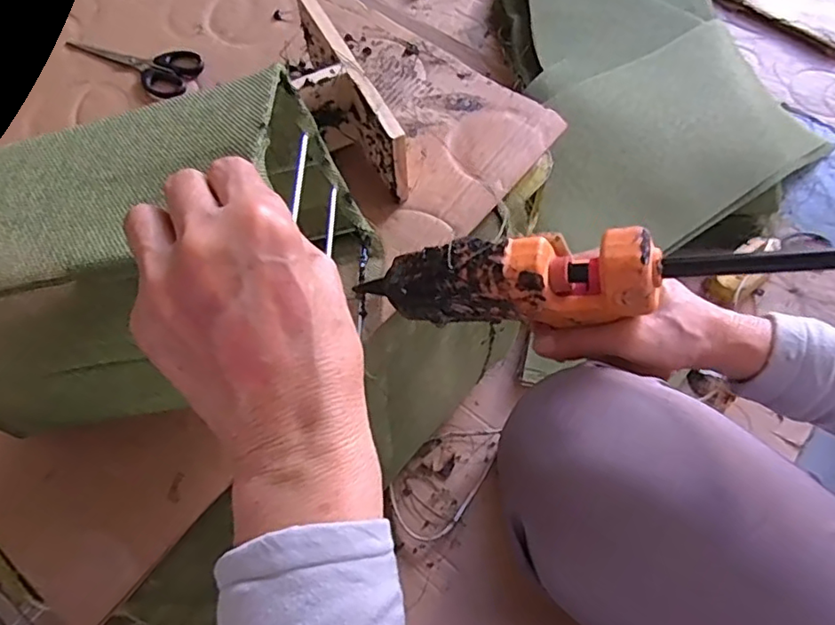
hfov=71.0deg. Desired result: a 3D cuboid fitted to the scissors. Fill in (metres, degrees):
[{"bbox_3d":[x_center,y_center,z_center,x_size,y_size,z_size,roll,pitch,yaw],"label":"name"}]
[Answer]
[{"bbox_3d":[-0.297,-0.254,0.597,0.152,0.005,0.061,14,64,8],"label":"scissors"}]

